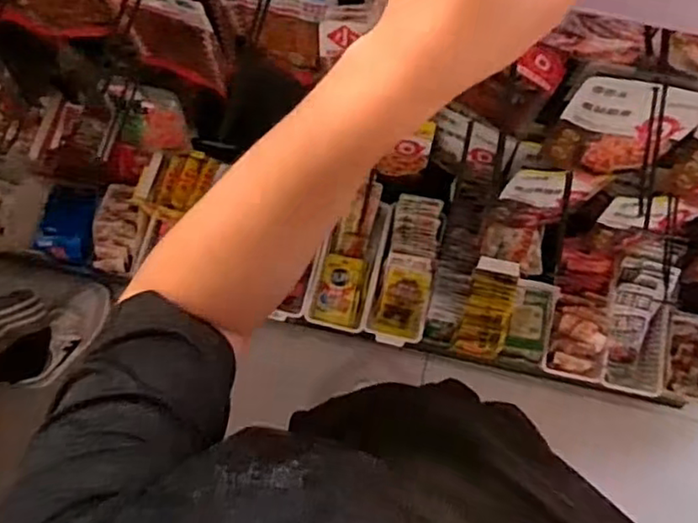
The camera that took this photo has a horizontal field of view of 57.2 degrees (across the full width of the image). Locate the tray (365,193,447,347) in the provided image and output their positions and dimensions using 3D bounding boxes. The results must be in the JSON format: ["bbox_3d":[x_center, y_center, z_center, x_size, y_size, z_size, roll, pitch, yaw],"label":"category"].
[{"bbox_3d":[0.120,0.017,1.363,0.124,0.091,0.310,12,97,3],"label":"tray"}]

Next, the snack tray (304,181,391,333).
[{"bbox_3d":[0.002,-0.006,1.399,0.126,0.079,0.312,13,78,3],"label":"snack tray"}]

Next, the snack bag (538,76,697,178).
[{"bbox_3d":[0.395,-0.179,0.931,0.181,0.241,0.062,7,78,2],"label":"snack bag"}]

